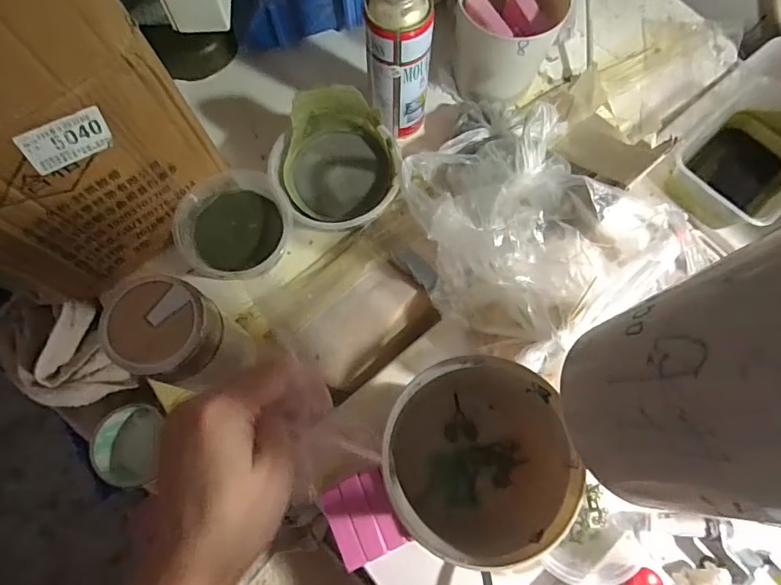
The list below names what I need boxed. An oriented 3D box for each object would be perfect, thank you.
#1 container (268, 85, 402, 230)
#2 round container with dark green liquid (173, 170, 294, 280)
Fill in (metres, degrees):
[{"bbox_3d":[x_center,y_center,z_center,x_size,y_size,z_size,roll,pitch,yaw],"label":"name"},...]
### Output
[{"bbox_3d":[-0.056,-0.131,0.503,0.129,0.092,0.119,-4,72,-1],"label":"container"},{"bbox_3d":[-0.158,-0.062,0.496,0.106,0.063,0.114,19,73,7],"label":"round container with dark green liquid"}]

